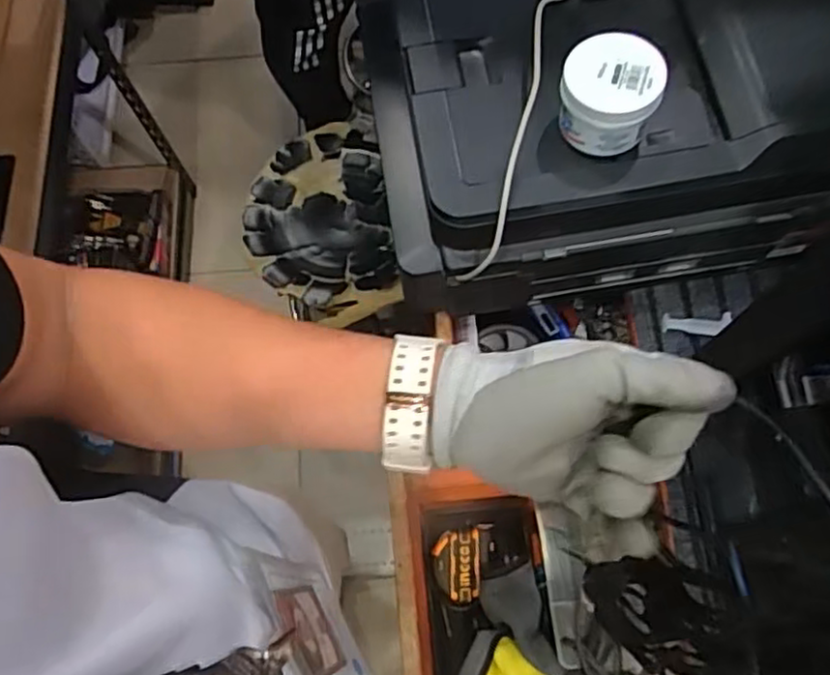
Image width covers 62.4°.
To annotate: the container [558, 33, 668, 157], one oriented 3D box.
[{"bbox_3d":[0.157,-0.198,0.559,0.076,0.053,0.081,-1,70,2],"label":"container"}]

